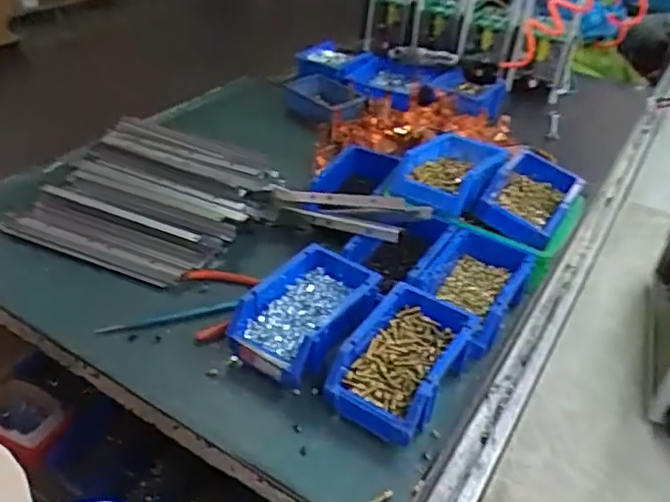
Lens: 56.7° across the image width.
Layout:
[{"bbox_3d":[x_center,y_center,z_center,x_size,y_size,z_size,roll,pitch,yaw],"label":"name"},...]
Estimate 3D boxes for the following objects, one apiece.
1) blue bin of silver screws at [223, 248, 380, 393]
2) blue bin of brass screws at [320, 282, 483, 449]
[{"bbox_3d":[-0.034,0.073,0.708,0.119,0.067,0.164,21,39,22],"label":"blue bin of silver screws"},{"bbox_3d":[0.074,0.115,0.661,0.108,0.069,0.167,21,39,21],"label":"blue bin of brass screws"}]

